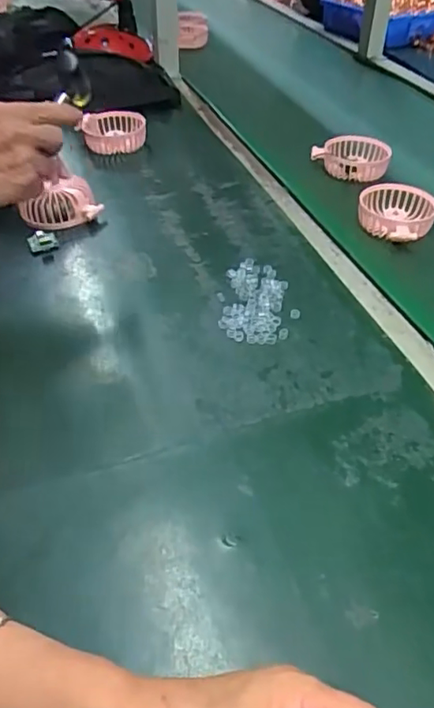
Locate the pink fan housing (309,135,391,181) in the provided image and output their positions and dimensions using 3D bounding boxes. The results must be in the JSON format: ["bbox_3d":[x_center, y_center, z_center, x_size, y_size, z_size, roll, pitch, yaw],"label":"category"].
[{"bbox_3d":[0.182,-0.273,0.783,0.100,0.033,0.079,5,44,6],"label":"pink fan housing"}]

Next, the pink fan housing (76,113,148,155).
[{"bbox_3d":[-0.149,-0.322,0.823,0.085,0.038,0.076,-11,44,-12],"label":"pink fan housing"}]

